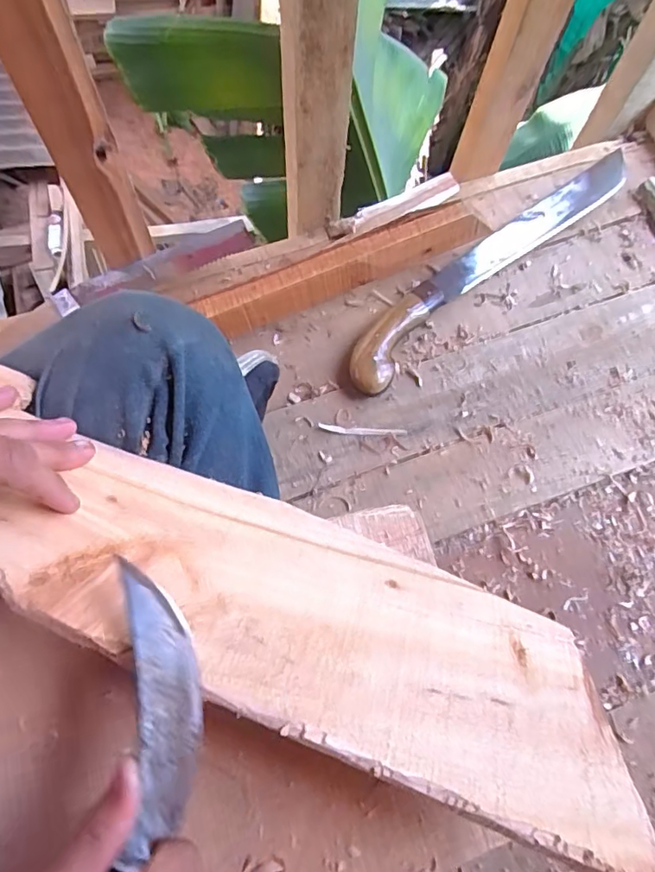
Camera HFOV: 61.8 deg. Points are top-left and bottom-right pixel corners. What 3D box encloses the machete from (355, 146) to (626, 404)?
[{"bbox_3d":[0.184,-0.194,0.608,0.428,0.030,0.059,-40,76,-14],"label":"machete"}]

